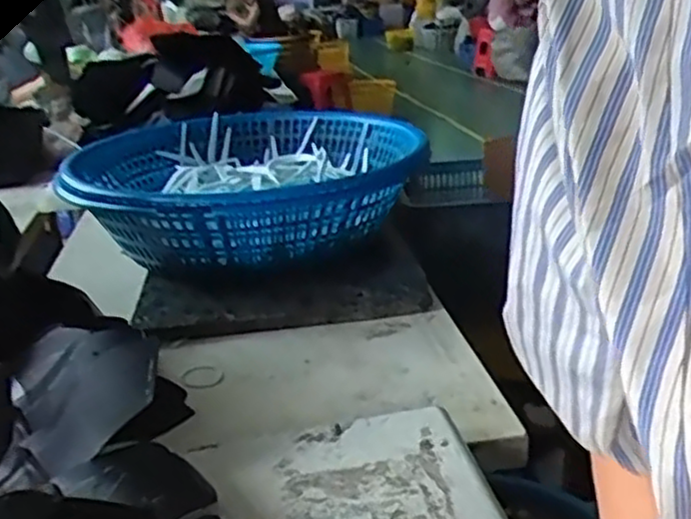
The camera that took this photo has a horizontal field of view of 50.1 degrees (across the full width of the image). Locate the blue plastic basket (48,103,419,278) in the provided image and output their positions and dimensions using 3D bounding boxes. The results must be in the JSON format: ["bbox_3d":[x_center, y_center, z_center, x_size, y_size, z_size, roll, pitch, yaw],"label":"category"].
[{"bbox_3d":[-0.160,-0.118,1.171,0.523,0.160,0.515,-11,23,-18],"label":"blue plastic basket"}]

